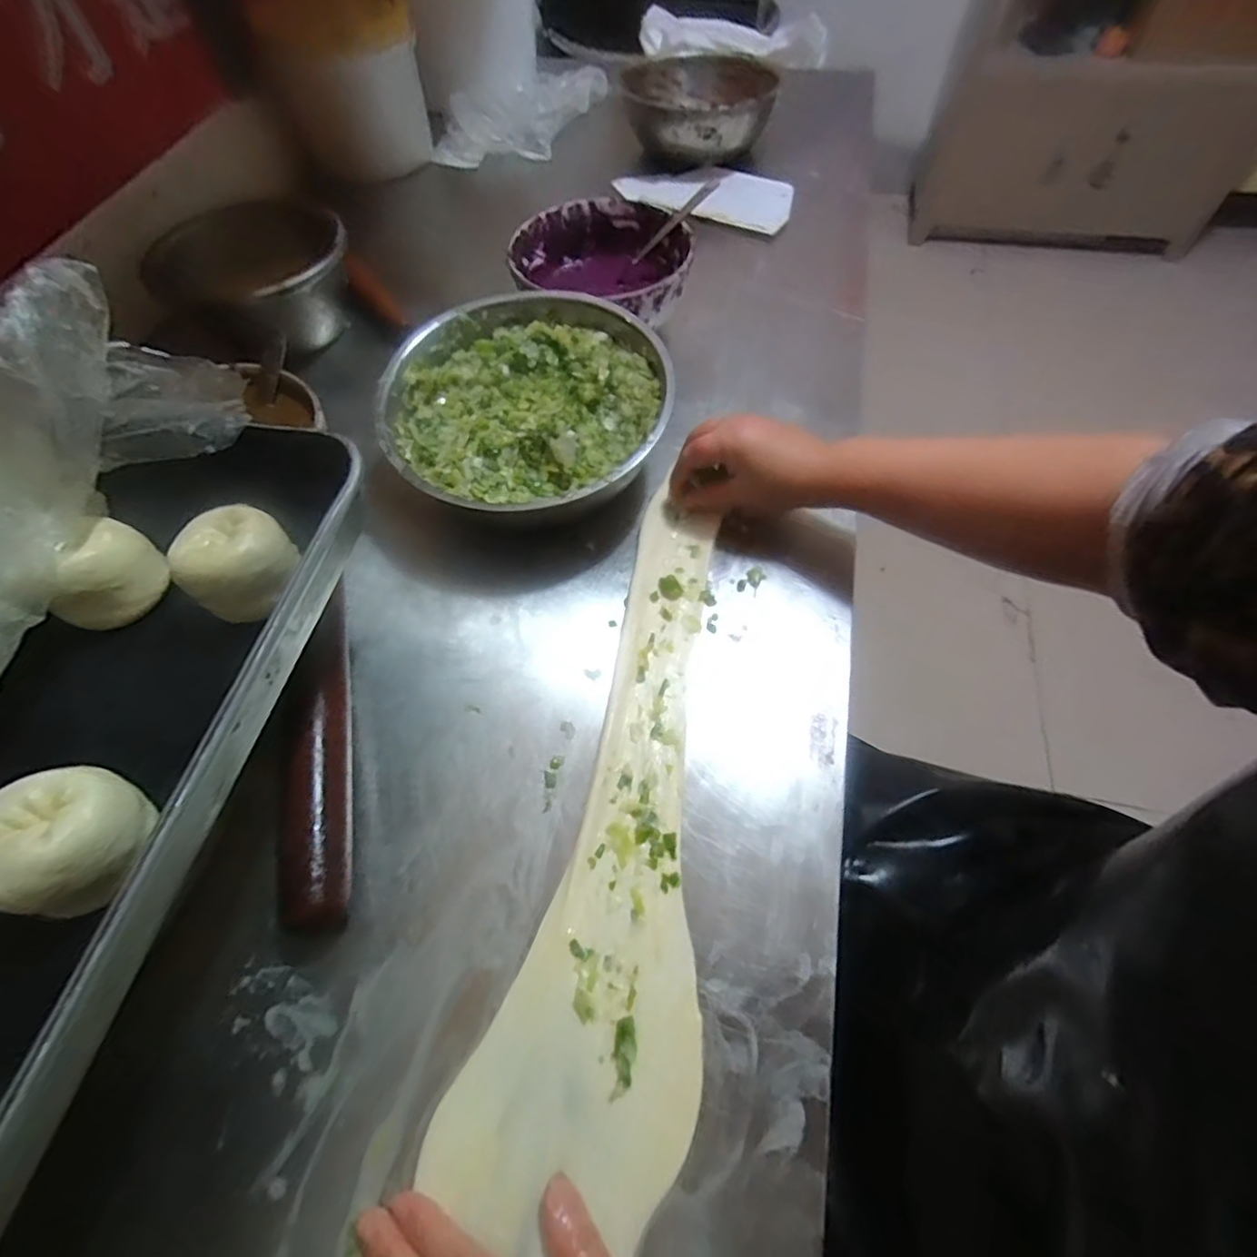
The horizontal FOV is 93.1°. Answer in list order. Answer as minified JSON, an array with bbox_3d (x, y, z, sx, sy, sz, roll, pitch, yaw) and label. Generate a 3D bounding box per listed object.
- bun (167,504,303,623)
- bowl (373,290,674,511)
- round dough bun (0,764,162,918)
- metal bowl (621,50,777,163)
[{"bbox_3d":[-0.219,-0.037,0.334,0.058,0.043,0.048,-38,66,-18],"label":"bun"},{"bbox_3d":[-0.082,-0.176,0.511,0.229,0.088,0.229,-1,60,1],"label":"bowl"},{"bbox_3d":[-0.245,0.090,0.257,0.051,0.039,0.058,20,63,13],"label":"round dough bun"},{"bbox_3d":[0.098,-0.719,0.826,0.192,0.083,0.223,8,61,6],"label":"metal bowl"}]

